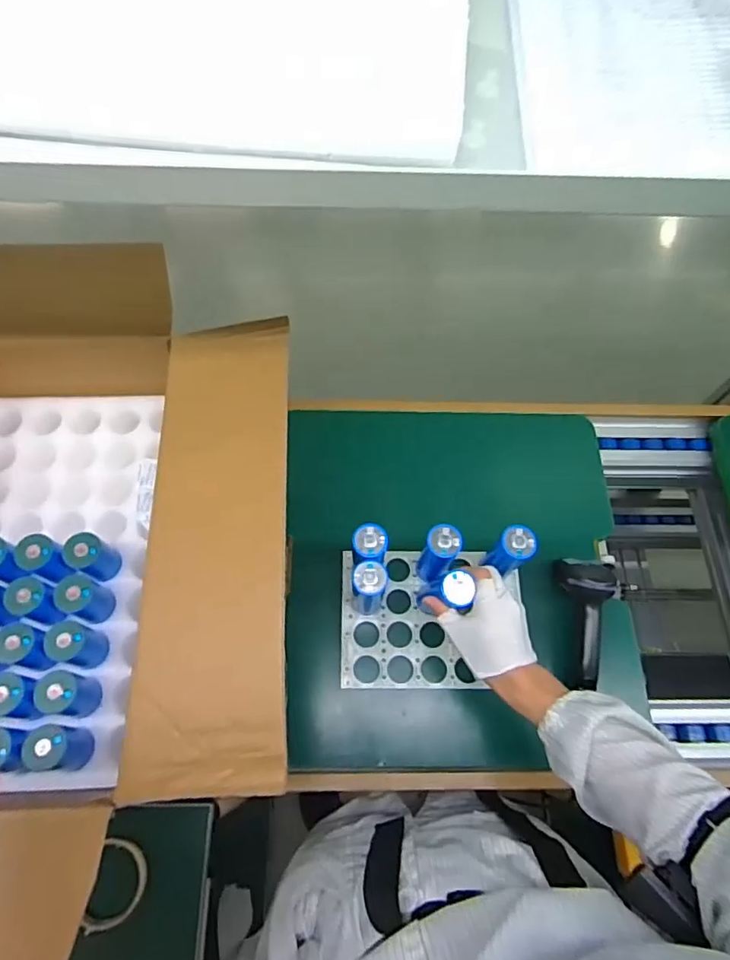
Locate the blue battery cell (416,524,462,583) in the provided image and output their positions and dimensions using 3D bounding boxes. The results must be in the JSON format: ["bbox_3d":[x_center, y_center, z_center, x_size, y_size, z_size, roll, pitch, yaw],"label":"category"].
[{"bbox_3d":[0.088,0.094,0.668,0.038,0.124,0.041,1,66,-2],"label":"blue battery cell"}]

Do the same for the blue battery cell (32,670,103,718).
[{"bbox_3d":[-0.297,0.213,0.546,0.038,0.055,0.041,8,66,2],"label":"blue battery cell"}]

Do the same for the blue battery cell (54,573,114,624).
[{"bbox_3d":[-0.303,0.128,0.597,0.044,0.070,0.043,1,66,-2],"label":"blue battery cell"}]

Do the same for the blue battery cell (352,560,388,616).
[{"bbox_3d":[0.006,0.133,0.660,0.037,0.131,0.035,-4,66,-4],"label":"blue battery cell"}]

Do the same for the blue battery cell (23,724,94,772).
[{"bbox_3d":[-0.297,0.259,0.529,0.039,0.066,0.041,-4,66,-4],"label":"blue battery cell"}]

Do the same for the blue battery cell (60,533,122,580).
[{"bbox_3d":[-0.302,0.087,0.610,0.038,0.070,0.038,1,66,-2],"label":"blue battery cell"}]

